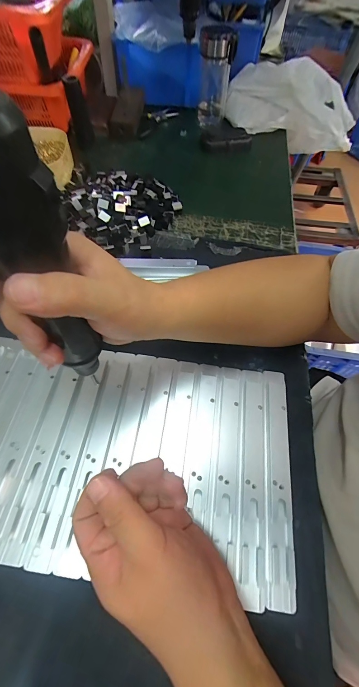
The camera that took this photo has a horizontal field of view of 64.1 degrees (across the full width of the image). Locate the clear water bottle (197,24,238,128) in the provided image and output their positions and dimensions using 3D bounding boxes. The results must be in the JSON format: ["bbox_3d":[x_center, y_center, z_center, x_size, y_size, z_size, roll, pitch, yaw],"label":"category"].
[{"bbox_3d":[0.073,-0.557,0.600,0.069,0.148,0.082,6,59,2],"label":"clear water bottle"}]

